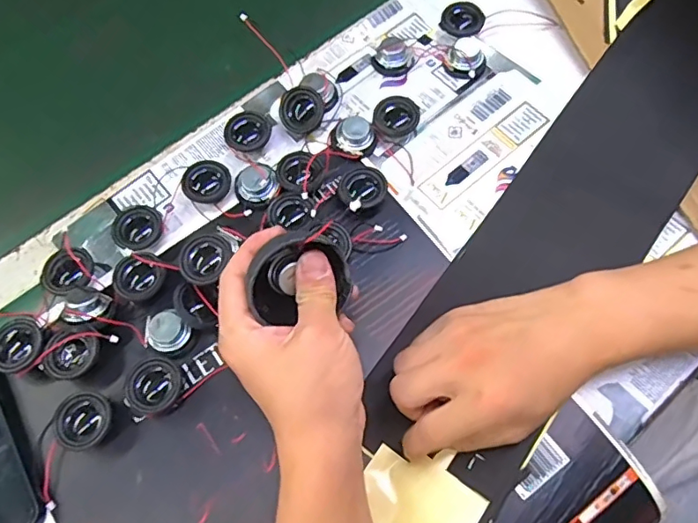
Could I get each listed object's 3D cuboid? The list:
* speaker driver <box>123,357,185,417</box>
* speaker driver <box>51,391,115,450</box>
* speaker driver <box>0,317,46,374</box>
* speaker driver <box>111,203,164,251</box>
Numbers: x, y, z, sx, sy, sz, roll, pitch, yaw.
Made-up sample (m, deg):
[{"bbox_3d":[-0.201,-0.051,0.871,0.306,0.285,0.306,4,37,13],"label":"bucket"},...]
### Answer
[{"bbox_3d":[-0.128,0.083,0.349,0.033,0.021,0.032,-1,67,2],"label":"speaker driver"},{"bbox_3d":[-0.169,0.102,0.340,0.033,0.021,0.034,-1,67,2],"label":"speaker driver"},{"bbox_3d":[-0.225,0.058,0.364,0.033,0.015,0.036,-1,67,2],"label":"speaker driver"},{"bbox_3d":[-0.156,-0.024,0.395,0.032,0.019,0.036,41,74,17],"label":"speaker driver"}]

